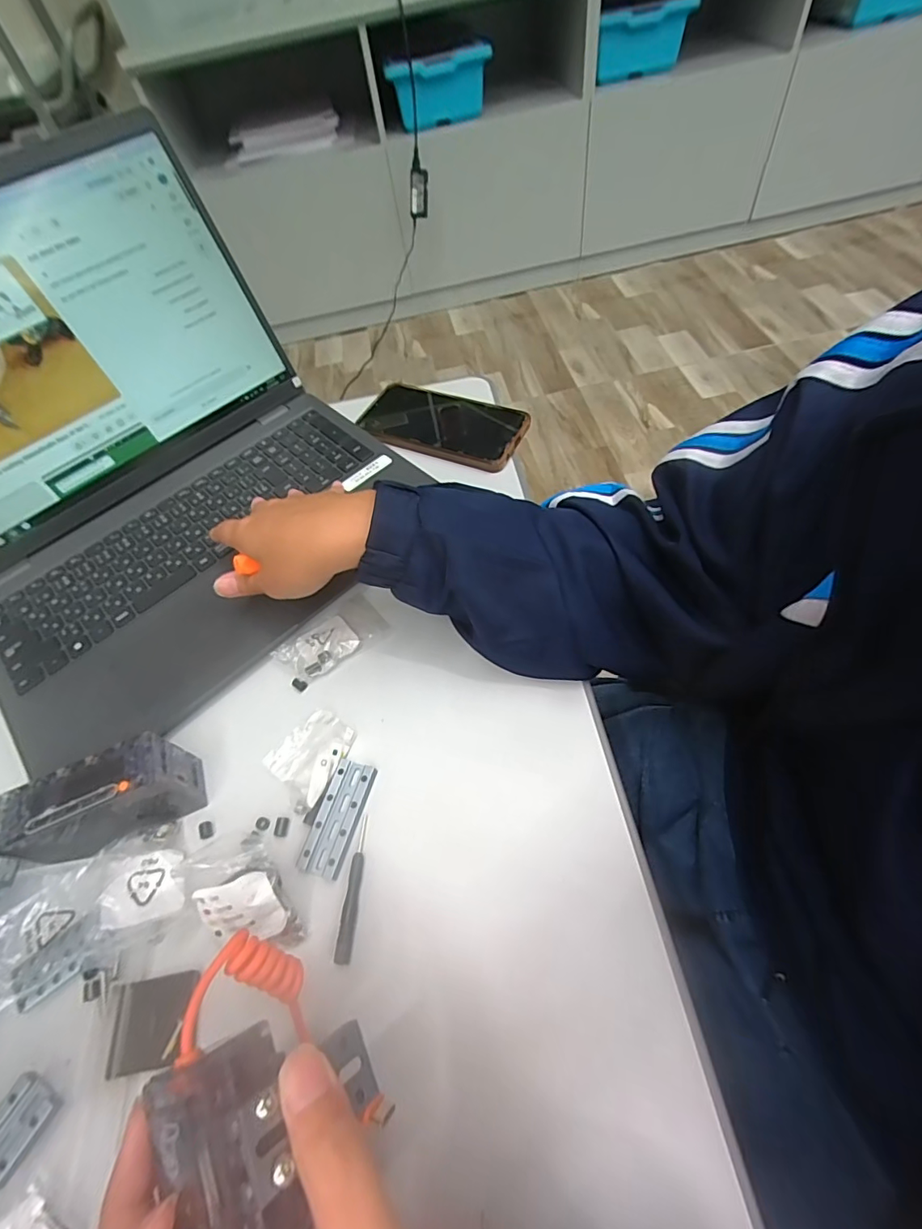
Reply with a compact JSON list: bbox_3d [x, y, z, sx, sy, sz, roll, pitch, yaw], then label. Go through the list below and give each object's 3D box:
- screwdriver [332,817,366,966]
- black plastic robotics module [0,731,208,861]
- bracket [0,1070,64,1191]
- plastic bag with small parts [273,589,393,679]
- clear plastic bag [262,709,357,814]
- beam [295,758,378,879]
[{"bbox_3d":[-0.060,0.151,0.281,0.008,0.004,0.070,-1,57,8],"label":"screwdriver"},{"bbox_3d":[-0.209,0.108,0.292,0.093,0.046,0.037,-21,58,-8],"label":"black plastic robotics module"},{"bbox_3d":[-0.207,0.236,0.231,0.025,0.005,0.032,22,63,21],"label":"bracket"},{"bbox_3d":[-0.095,0.015,0.367,0.075,0.010,0.050,-38,60,-16],"label":"plastic bag with small parts"},{"bbox_3d":[-0.092,0.088,0.318,0.053,0.014,0.049,-42,61,-18],"label":"clear plastic bag"},{"bbox_3d":[-0.072,0.119,0.300,0.025,0.007,0.064,12,60,16],"label":"beam"}]

